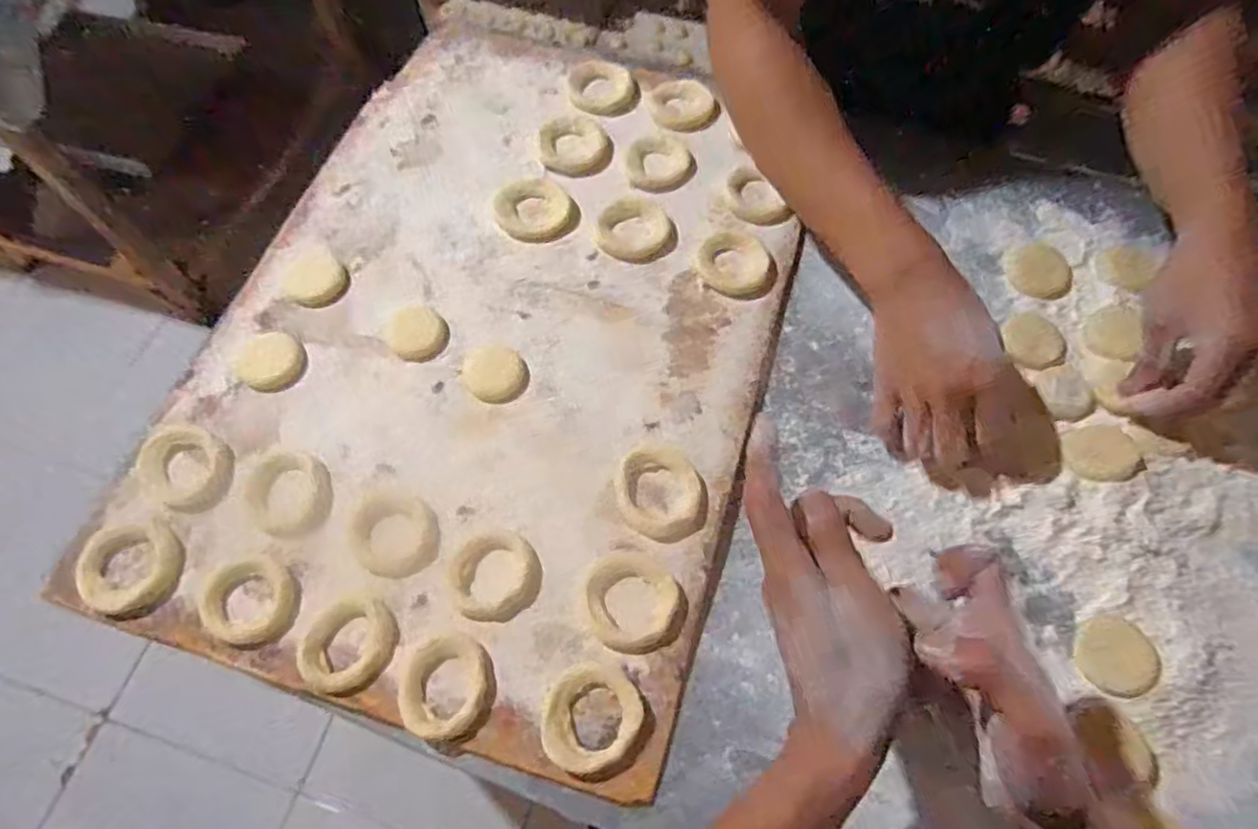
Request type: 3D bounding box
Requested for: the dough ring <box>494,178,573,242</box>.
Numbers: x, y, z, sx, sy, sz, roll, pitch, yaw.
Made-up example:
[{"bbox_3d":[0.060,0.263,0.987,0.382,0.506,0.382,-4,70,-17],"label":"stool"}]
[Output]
[{"bbox_3d":[-0.083,-0.178,0.587,0.064,0.010,0.064,0,65,0],"label":"dough ring"}]

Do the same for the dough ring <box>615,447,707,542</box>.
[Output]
[{"bbox_3d":[0.023,0.056,0.479,0.059,0.010,0.068,-25,67,-11],"label":"dough ring"}]

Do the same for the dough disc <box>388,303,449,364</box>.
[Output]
[{"bbox_3d":[-0.168,-0.065,0.540,0.045,0.005,0.051,-13,65,-6],"label":"dough disc"}]

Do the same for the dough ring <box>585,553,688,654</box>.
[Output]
[{"bbox_3d":[0.005,0.122,0.442,0.062,0.009,0.062,0,65,0],"label":"dough ring"}]

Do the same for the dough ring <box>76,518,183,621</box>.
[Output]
[{"bbox_3d":[-0.334,0.102,0.453,0.061,0.012,0.061,0,65,0],"label":"dough ring"}]

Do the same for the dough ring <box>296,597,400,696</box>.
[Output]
[{"bbox_3d":[-0.182,0.149,0.438,0.057,0.010,0.057,0,65,0],"label":"dough ring"}]

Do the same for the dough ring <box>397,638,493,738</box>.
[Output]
[{"bbox_3d":[-0.115,0.171,0.425,0.058,0.010,0.057,0,65,0],"label":"dough ring"}]

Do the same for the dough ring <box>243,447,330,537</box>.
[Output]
[{"bbox_3d":[-0.240,0.054,0.475,0.068,0.010,0.056,23,67,10],"label":"dough ring"}]

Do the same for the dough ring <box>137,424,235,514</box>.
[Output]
[{"bbox_3d":[-0.317,0.037,0.484,0.069,0.011,0.053,34,69,15],"label":"dough ring"}]

